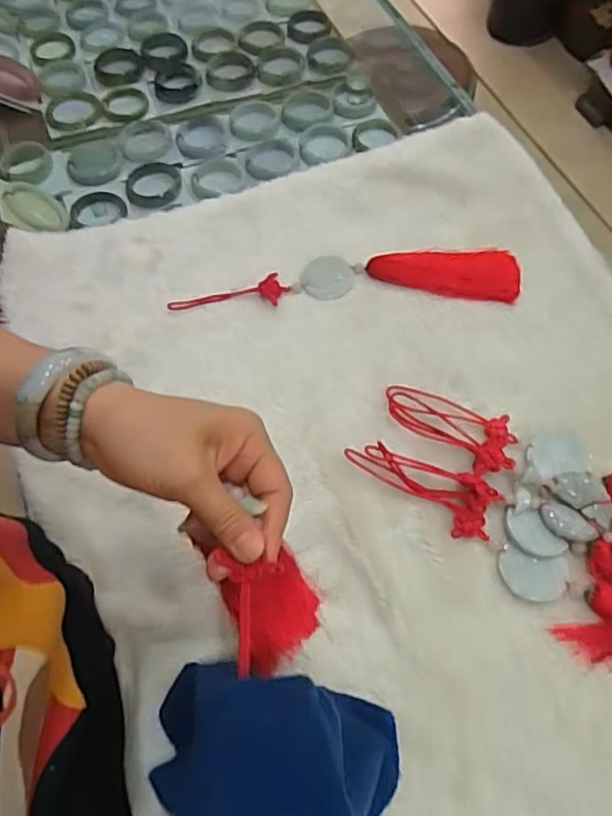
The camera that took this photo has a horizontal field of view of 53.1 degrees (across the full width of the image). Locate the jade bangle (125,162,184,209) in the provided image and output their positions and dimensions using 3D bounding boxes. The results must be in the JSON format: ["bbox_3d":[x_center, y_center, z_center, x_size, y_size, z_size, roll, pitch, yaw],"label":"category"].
[{"bbox_3d":[-0.196,-0.287,0.789,0.070,0.011,0.086,-12,63,-3],"label":"jade bangle"}]

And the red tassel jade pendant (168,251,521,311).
[{"bbox_3d":[0.038,-0.123,0.578,0.312,0.012,0.058,0,63,4],"label":"red tassel jade pendant"}]

